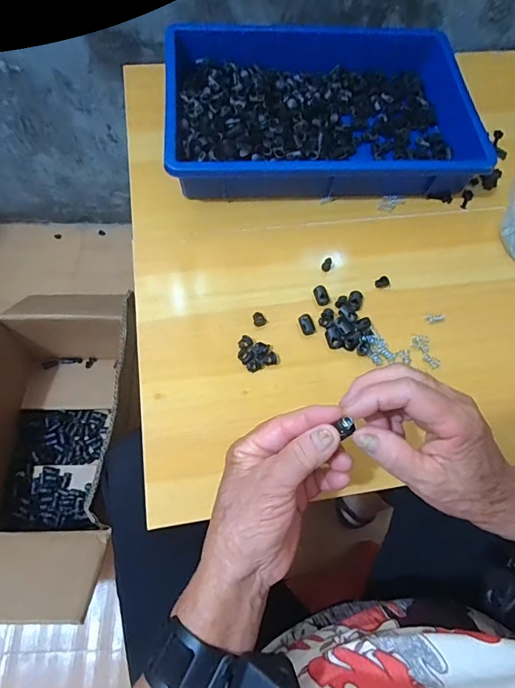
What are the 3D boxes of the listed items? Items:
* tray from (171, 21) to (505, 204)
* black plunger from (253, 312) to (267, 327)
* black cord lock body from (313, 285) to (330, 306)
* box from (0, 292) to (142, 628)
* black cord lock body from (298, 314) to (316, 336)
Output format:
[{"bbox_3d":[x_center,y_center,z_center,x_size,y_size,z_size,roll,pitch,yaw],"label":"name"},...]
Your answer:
[{"bbox_3d":[0.076,-0.289,0.529,0.361,0.058,0.234,-1,66,-5],"label":"tray"},{"bbox_3d":[0.002,-0.025,0.437,0.013,0.007,0.015,-13,68,-8],"label":"black plunger"},{"bbox_3d":[0.068,-0.052,0.449,0.014,0.006,0.021,-14,68,-11],"label":"black cord lock body"},{"bbox_3d":[-0.384,0.137,0.722,0.279,0.285,0.538,-2,66,-6],"label":"box"},{"bbox_3d":[0.051,-0.020,0.435,0.015,0.008,0.022,-16,68,-11],"label":"black cord lock body"}]

